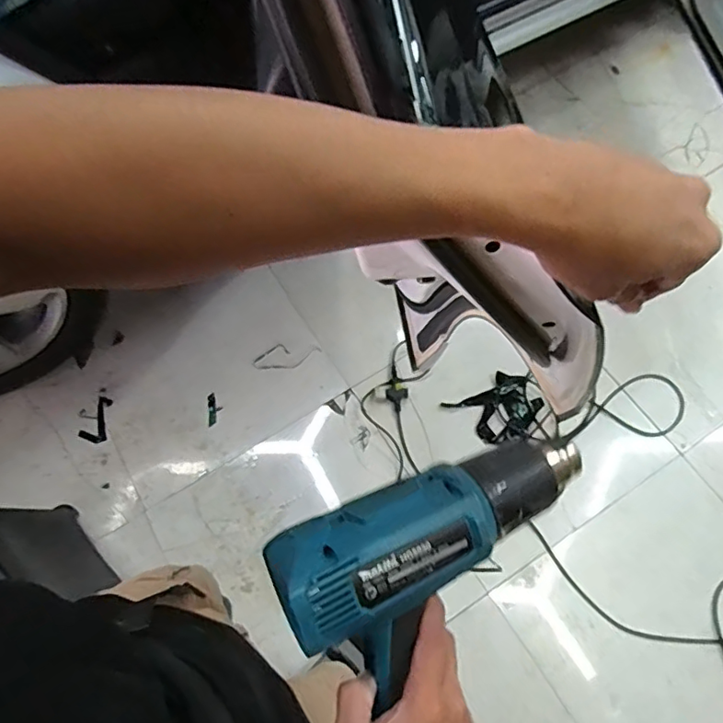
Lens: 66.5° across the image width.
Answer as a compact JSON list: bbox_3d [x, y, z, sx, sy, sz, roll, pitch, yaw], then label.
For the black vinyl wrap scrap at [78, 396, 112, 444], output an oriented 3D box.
[{"bbox_3d":[-0.685,0.155,1.452,0.068,0.017,0.117,21,68,11],"label":"black vinyl wrap scrap"}]

